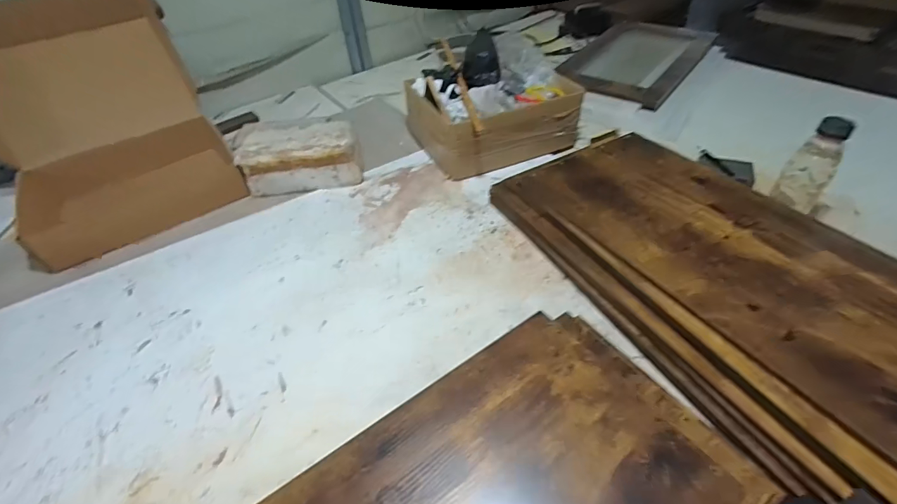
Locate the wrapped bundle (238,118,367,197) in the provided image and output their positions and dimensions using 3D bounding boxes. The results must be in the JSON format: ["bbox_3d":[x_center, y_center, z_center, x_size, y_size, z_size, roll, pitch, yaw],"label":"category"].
[{"bbox_3d":[-0.298,-0.193,0.845,0.234,0.114,0.092,-13,45,-8],"label":"wrapped bundle"}]

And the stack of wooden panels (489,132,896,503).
[{"bbox_3d":[0.369,0.021,0.591,0.314,0.099,0.600,-22,47,-17],"label":"stack of wooden panels"}]

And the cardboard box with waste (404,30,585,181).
[{"bbox_3d":[0.090,-0.330,0.911,0.316,0.171,0.261,-24,48,-18],"label":"cardboard box with waste"}]

